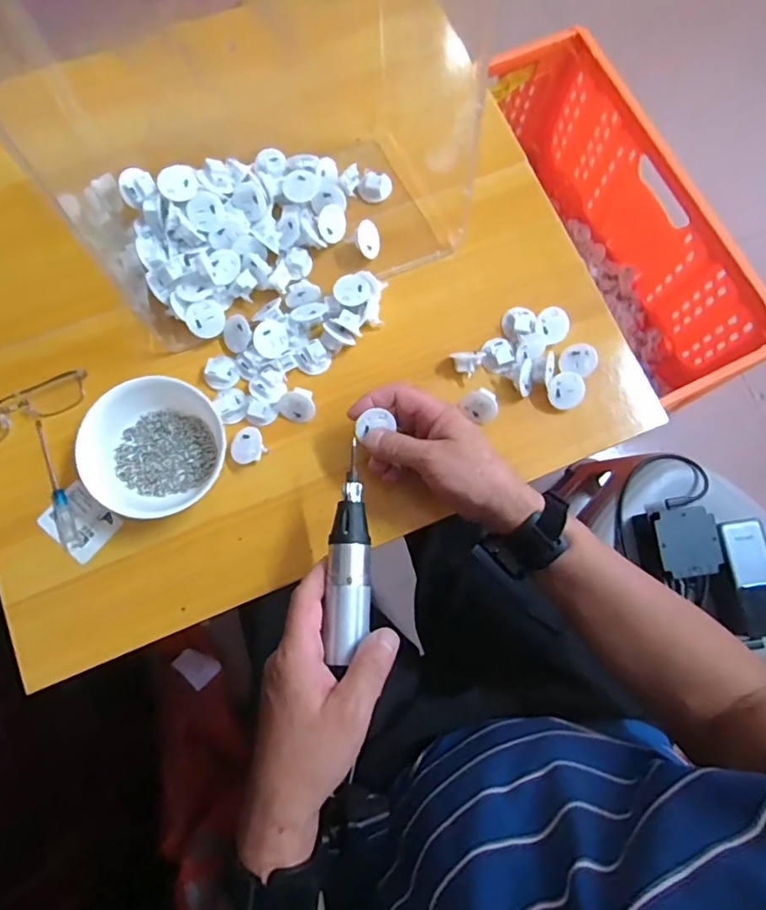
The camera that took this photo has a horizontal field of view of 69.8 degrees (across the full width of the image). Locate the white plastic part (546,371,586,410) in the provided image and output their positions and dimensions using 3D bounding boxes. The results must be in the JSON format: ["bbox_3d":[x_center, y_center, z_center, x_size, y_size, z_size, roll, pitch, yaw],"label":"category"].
[{"bbox_3d":[0.163,-0.057,0.489,0.031,0.009,0.031,2,108,6],"label":"white plastic part"}]

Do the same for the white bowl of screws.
[{"bbox_3d":[-0.188,-0.004,0.460,0.110,0.053,0.105,0,77,-1],"label":"white bowl of screws"}]

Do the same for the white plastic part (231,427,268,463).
[{"bbox_3d":[-0.118,-0.007,0.477,0.029,0.014,0.030,-25,79,-7],"label":"white plastic part"}]

